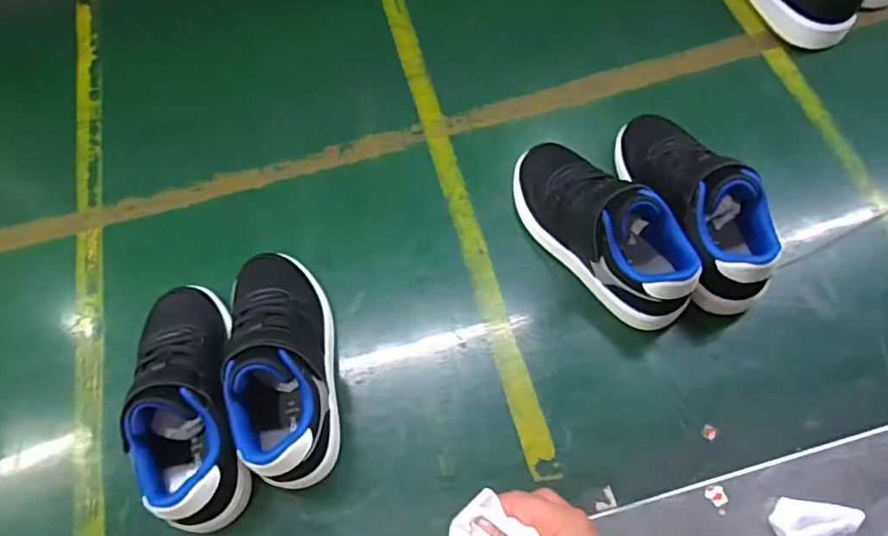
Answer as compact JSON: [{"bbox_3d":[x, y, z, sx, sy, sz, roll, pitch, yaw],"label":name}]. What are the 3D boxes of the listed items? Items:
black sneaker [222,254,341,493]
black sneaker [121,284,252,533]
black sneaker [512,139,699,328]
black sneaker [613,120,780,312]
[{"bbox_3d":[-0.132,0.070,0.444,0.078,0.089,0.193,-13,67,-3],"label":"black sneaker"},{"bbox_3d":[-0.201,0.098,0.434,0.069,0.089,0.192,-17,68,-5],"label":"black sneaker"},{"bbox_3d":[0.129,-0.037,0.466,0.068,0.091,0.186,-36,69,-11],"label":"black sneaker"},{"bbox_3d":[0.205,-0.056,0.468,0.070,0.092,0.190,-26,67,-7],"label":"black sneaker"}]

